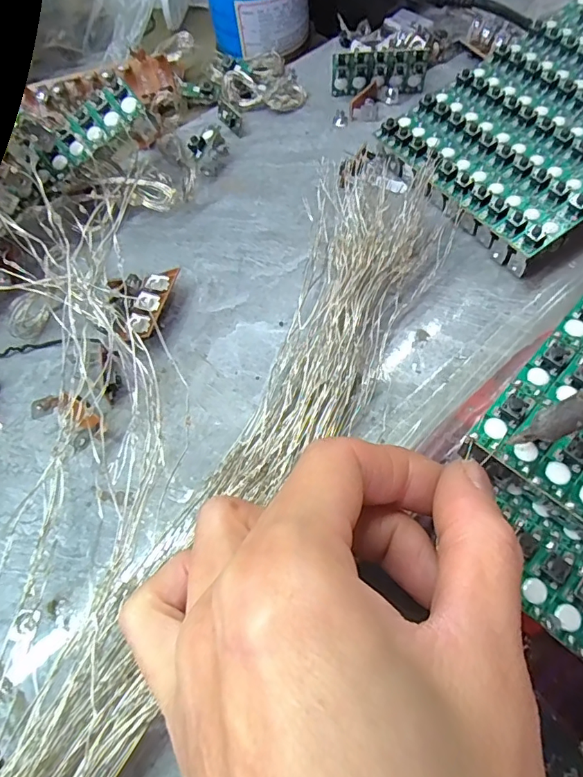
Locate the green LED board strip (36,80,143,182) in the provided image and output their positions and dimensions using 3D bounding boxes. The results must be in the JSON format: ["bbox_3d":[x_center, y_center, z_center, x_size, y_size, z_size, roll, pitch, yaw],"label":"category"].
[{"bbox_3d":[-0.085,-0.107,0.203,0.049,0.004,0.017,-39,89,3],"label":"green LED board strip"}]

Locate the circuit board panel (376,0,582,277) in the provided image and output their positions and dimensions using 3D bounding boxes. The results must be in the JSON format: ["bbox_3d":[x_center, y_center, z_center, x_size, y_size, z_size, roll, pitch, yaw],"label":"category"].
[{"bbox_3d":[0.114,-0.117,0.212,0.130,0.015,0.095,-39,66,-5],"label":"circuit board panel"}]

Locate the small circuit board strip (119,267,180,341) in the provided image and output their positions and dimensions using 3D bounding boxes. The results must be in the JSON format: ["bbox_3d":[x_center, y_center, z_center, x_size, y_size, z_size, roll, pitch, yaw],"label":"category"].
[{"bbox_3d":[-0.055,-0.033,0.189,0.011,0.004,0.034,14,65,6],"label":"small circuit board strip"}]

